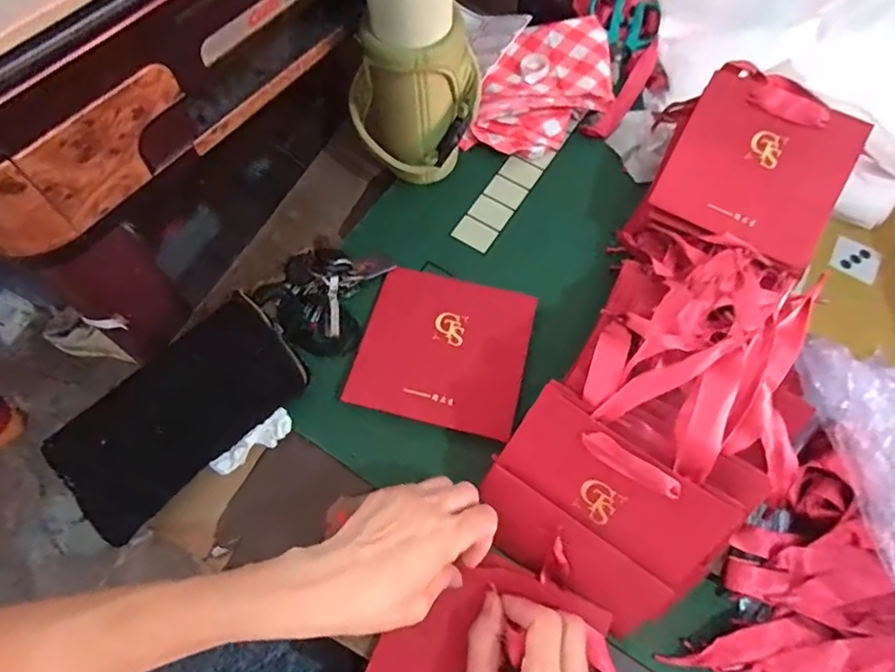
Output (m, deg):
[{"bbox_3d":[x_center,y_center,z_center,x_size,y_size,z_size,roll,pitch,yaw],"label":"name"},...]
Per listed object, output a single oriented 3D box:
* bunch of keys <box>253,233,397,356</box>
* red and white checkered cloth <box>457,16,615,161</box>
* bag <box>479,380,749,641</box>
[{"bbox_3d":[-0.114,-0.041,0.483,0.094,0.028,0.104,21,65,6],"label":"bunch of keys"},{"bbox_3d":[0.108,-0.267,0.595,0.121,0.046,0.191,29,66,10],"label":"red and white checkered cloth"},{"bbox_3d":[0.095,0.122,0.366,0.141,0.125,0.011,34,22,12],"label":"bag"}]

